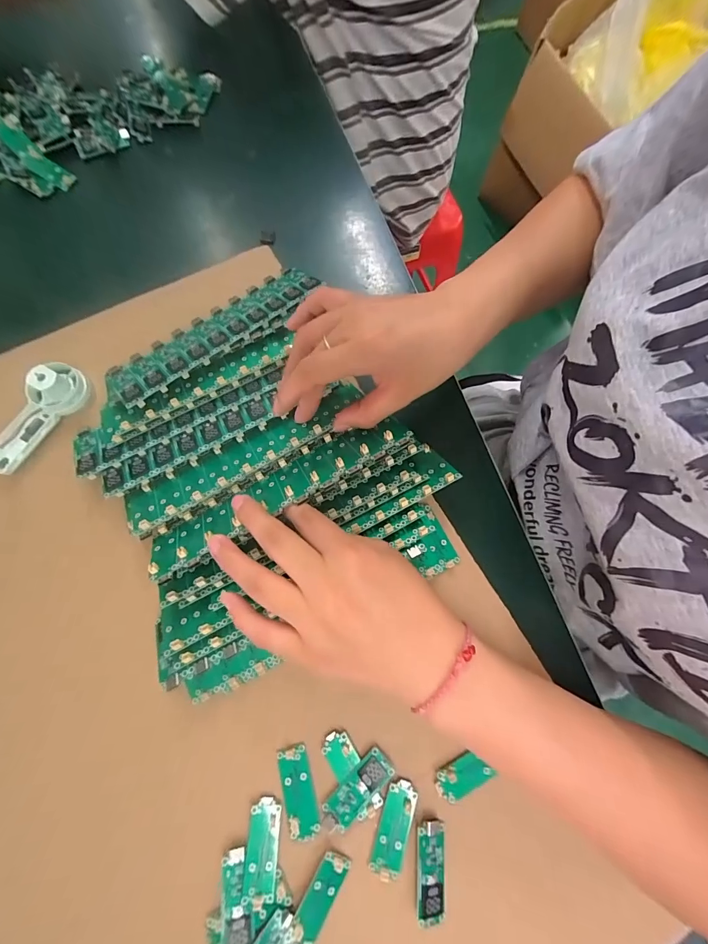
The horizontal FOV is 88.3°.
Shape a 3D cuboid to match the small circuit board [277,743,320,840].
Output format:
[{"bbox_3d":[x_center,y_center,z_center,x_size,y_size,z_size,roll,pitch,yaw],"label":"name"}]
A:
[{"bbox_3d":[-0.036,0.204,0.233,0.018,0.004,0.049,-14,75,-6],"label":"small circuit board"}]

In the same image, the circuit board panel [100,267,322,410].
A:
[{"bbox_3d":[-0.113,-0.116,0.299,0.185,0.007,0.055,-42,60,-18],"label":"circuit board panel"}]

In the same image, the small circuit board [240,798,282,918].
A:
[{"bbox_3d":[-0.057,0.233,0.223,0.019,0.005,0.053,3,74,-1],"label":"small circuit board"}]

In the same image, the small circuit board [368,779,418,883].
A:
[{"bbox_3d":[0.026,0.224,0.228,0.019,0.004,0.050,18,74,3],"label":"small circuit board"}]

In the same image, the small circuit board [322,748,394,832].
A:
[{"bbox_3d":[0.002,0.204,0.232,0.051,0.004,0.019,-44,80,-13],"label":"small circuit board"}]

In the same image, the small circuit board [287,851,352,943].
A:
[{"bbox_3d":[-0.021,0.256,0.217,0.018,0.005,0.050,29,75,6],"label":"small circuit board"}]

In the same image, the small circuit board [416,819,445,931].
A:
[{"bbox_3d":[0.047,0.244,0.223,0.017,0.007,0.050,4,74,-1],"label":"small circuit board"}]

